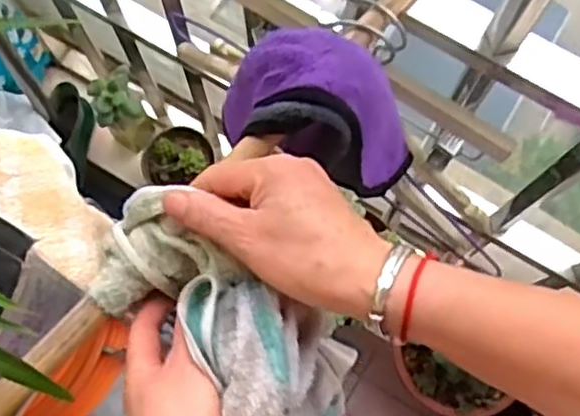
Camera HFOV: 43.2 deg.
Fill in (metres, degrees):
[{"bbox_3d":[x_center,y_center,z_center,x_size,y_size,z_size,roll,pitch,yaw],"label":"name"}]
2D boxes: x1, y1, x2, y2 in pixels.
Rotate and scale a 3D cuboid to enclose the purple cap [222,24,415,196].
[{"bbox_3d":[0.027,-0.063,0.492,0.127,0.113,0.083,11,76,1],"label":"purple cap"}]

